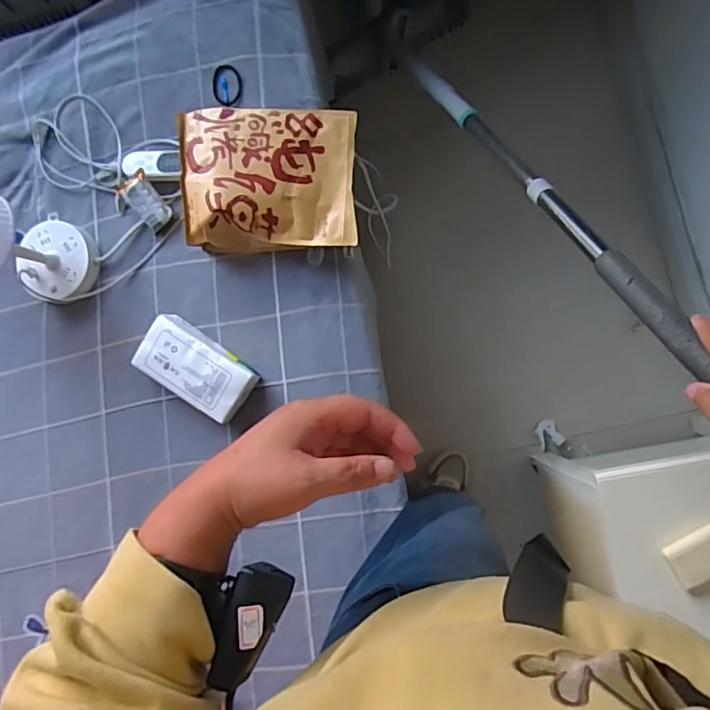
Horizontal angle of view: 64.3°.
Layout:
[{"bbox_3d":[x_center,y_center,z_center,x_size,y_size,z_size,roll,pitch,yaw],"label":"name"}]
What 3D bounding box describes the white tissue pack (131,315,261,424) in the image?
[{"bbox_3d":[-0.245,0.021,0.879,0.178,0.053,0.097,33,90,9],"label":"white tissue pack"}]

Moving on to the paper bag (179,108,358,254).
[{"bbox_3d":[-0.128,-0.260,0.857,0.266,0.089,0.200,1,86,6],"label":"paper bag"}]

